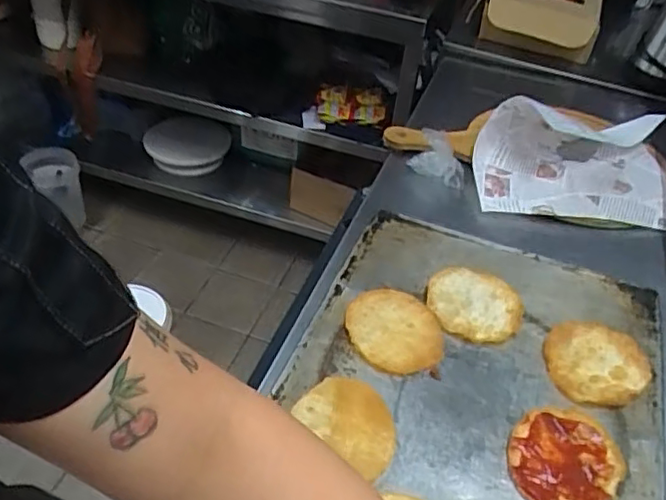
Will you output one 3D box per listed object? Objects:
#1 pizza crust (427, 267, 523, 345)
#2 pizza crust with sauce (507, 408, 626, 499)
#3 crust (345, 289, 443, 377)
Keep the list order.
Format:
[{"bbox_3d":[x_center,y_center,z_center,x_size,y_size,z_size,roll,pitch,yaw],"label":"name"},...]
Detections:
[{"bbox_3d":[0.149,0.059,0.642,0.097,0.020,0.087,14,44,12],"label":"pizza crust"},{"bbox_3d":[0.199,0.179,0.519,0.088,0.010,0.101,29,46,23],"label":"pizza crust with sauce"},{"bbox_3d":[0.062,0.082,0.610,0.095,0.019,0.094,10,42,4],"label":"crust"}]

